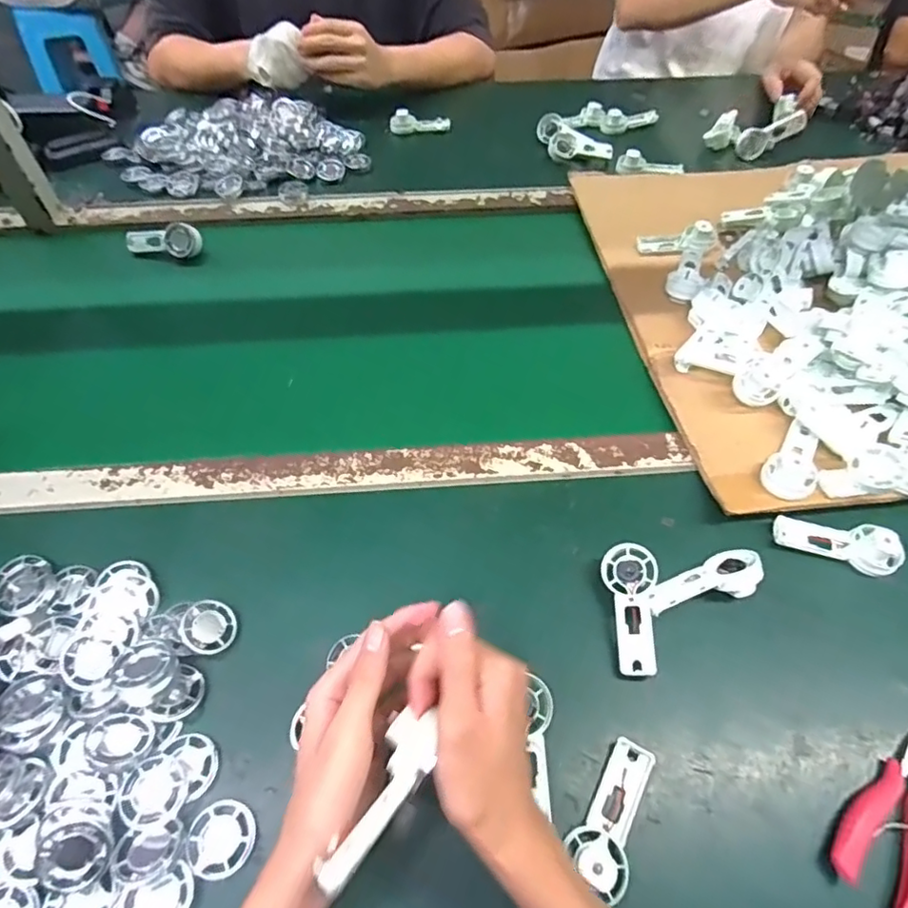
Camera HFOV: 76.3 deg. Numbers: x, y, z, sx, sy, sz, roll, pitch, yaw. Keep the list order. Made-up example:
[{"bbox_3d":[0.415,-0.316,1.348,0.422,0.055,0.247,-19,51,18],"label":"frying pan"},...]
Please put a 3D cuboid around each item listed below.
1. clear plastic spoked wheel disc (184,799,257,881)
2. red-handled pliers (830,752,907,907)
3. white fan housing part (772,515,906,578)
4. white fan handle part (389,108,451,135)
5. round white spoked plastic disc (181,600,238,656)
[{"bbox_3d":[-0.144,0.239,0.358,0.038,0.006,0.040,0,54,0],"label":"clear plastic spoked wheel disc"},{"bbox_3d":[0.282,0.222,0.368,0.050,0.016,0.120,31,59,20],"label":"red-handled pliers"},{"bbox_3d":[0.313,0.070,0.470,0.094,0.026,0.032,15,55,10],"label":"white fan housing part"},{"bbox_3d":[-0.054,-0.529,0.922,0.096,0.030,0.031,-7,54,-6],"label":"white fan handle part"},{"bbox_3d":[-0.180,0.128,0.427,0.038,0.004,0.036,12,67,-29],"label":"round white spoked plastic disc"}]

